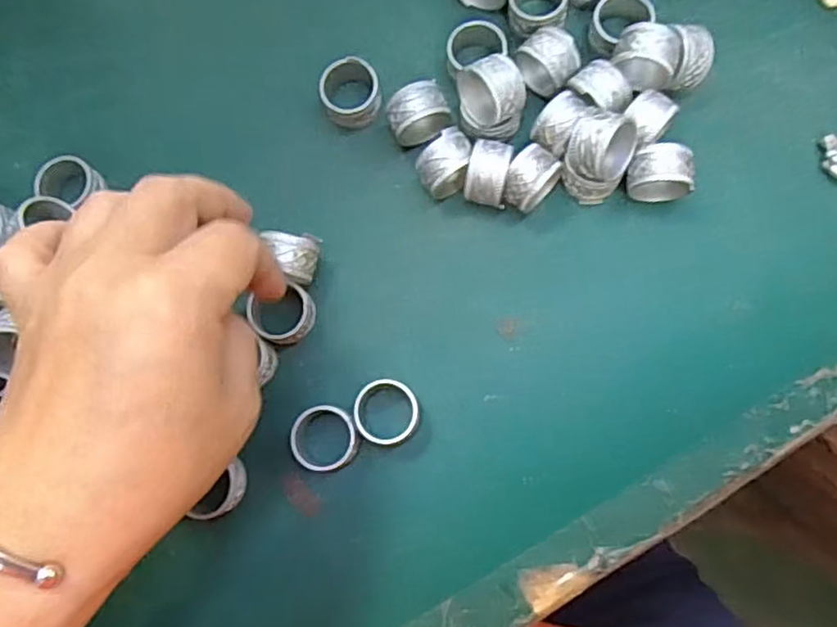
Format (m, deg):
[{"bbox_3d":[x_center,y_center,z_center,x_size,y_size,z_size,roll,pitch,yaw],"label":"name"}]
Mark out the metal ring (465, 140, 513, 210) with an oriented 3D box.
[{"bbox_3d":[0.031,-0.061,0.294,0.018,0.025,0.028,9,82,5],"label":"metal ring"}]

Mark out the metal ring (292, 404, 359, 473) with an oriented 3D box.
[{"bbox_3d":[-0.039,0.053,0.282,0.029,0.017,0.027,-1,81,4],"label":"metal ring"}]

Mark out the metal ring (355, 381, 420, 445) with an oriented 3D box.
[{"bbox_3d":[-0.013,0.043,0.283,0.027,0.016,0.028,-1,81,4],"label":"metal ring"}]

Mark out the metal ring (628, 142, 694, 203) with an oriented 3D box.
[{"bbox_3d":[0.106,-0.062,0.292,0.026,0.024,0.022,7,81,5],"label":"metal ring"}]

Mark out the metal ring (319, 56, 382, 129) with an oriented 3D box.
[{"bbox_3d":[-0.032,-0.104,0.309,0.026,0.019,0.026,-1,81,4],"label":"metal ring"}]

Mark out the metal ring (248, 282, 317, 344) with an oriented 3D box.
[{"bbox_3d":[-0.060,0.002,0.291,0.027,0.016,0.023,-19,81,0],"label":"metal ring"}]

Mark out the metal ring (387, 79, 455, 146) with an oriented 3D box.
[{"bbox_3d":[0.000,-0.092,0.302,0.027,0.025,0.018,-23,80,0],"label":"metal ring"}]

